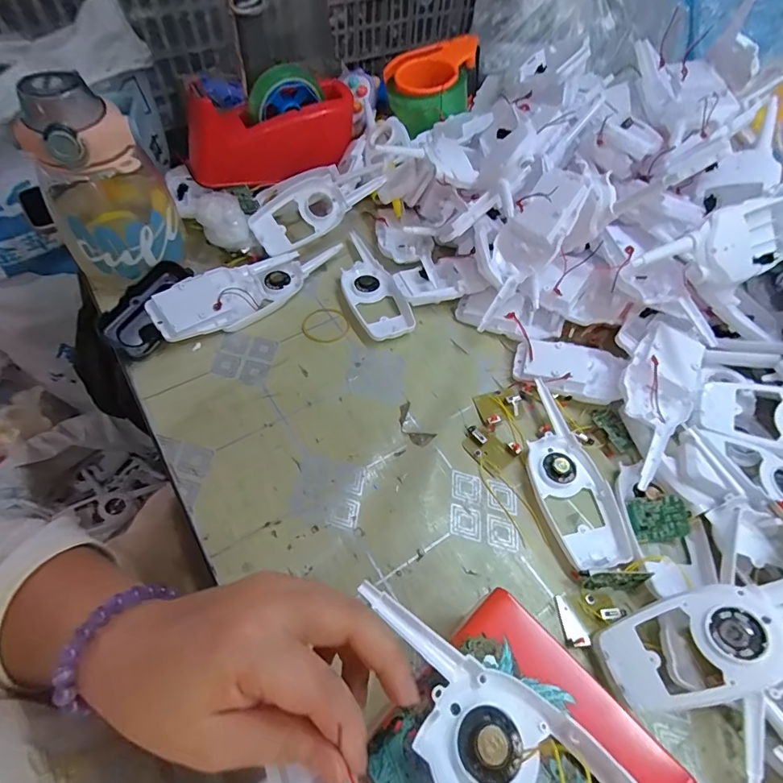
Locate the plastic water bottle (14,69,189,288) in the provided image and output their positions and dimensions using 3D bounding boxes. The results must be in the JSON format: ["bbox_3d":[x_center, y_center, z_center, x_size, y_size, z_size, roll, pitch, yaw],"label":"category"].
[{"bbox_3d":[-0.275,-0.198,0.421,0.101,0.156,0.097,-30,62,-21],"label":"plastic water bottle"}]

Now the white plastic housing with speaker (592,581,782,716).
[{"bbox_3d":[0.214,0.150,0.280,0.163,0.017,0.058,-29,59,7],"label":"white plastic housing with speaker"}]

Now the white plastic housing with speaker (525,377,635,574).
[{"bbox_3d":[0.147,0.066,0.382,0.057,0.014,0.159,-9,57,-9],"label":"white plastic housing with speaker"}]

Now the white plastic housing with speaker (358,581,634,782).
[{"bbox_3d":[0.047,0.160,0.200,0.168,0.015,0.057,32,60,13],"label":"white plastic housing with speaker"}]

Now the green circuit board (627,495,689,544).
[{"bbox_3d":[0.213,0.102,0.358,0.040,0.004,0.032,-14,82,12],"label":"green circuit board"}]

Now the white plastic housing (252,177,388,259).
[{"bbox_3d":[-0.086,-0.215,0.521,0.164,0.045,0.061,-31,63,-21],"label":"white plastic housing"}]

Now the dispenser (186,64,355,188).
[{"bbox_3d":[-0.147,-0.320,0.548,0.203,0.114,0.058,-28,62,-20],"label":"dispenser"}]

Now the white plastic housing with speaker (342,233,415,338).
[{"bbox_3d":[-0.025,-0.117,0.495,0.055,0.020,0.155,-16,58,-13],"label":"white plastic housing with speaker"}]

